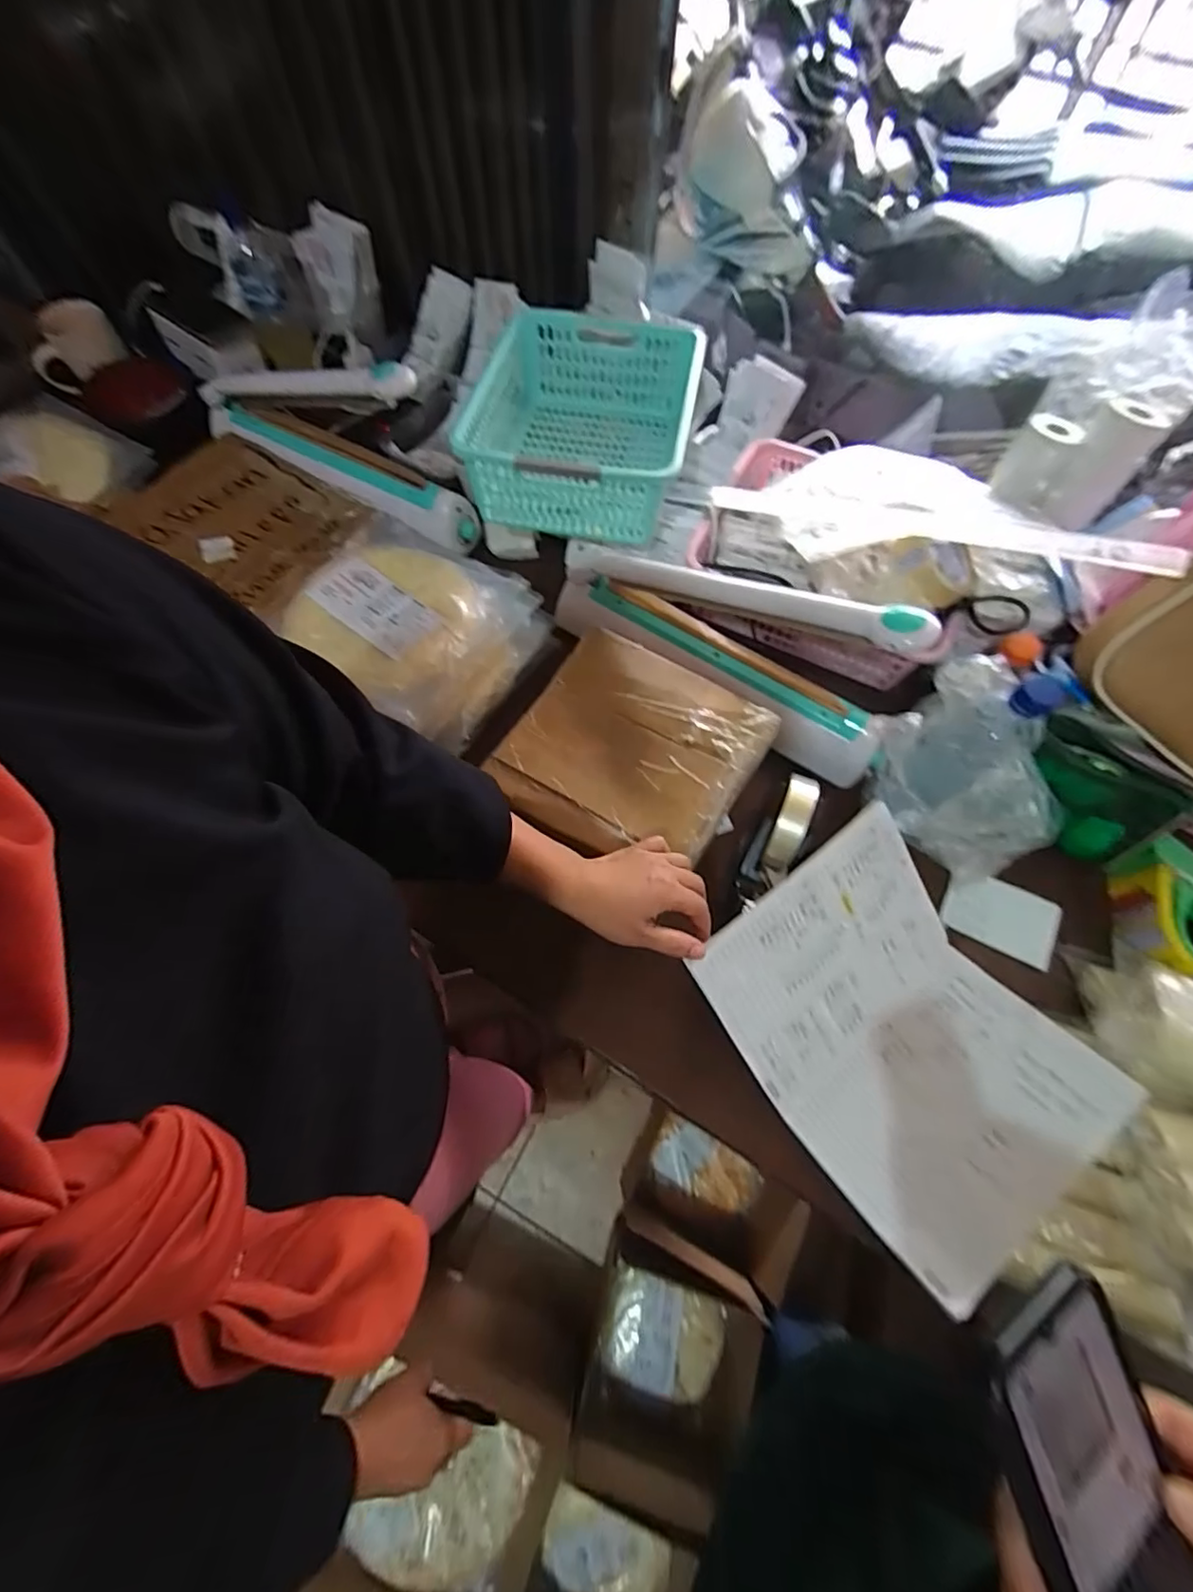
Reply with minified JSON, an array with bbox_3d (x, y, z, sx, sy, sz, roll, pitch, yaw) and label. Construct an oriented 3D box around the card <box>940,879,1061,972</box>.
[{"bbox_3d":[0.418,0.123,0.597,0.109,0.009,0.072,25,72,11],"label":"card"}]

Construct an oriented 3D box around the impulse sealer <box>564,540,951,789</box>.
[{"bbox_3d":[0.128,-0.168,0.598,0.394,0.203,0.070,33,71,12],"label":"impulse sealer"}]

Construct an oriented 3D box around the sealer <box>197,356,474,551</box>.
[{"bbox_3d":[-0.345,-0.455,0.705,0.400,0.185,0.068,27,70,10],"label":"sealer"}]

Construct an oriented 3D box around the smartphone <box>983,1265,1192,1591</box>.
[{"bbox_3d":[0.212,0.291,0.242,0.080,0.012,0.140,-6,75,-19],"label":"smartphone"}]

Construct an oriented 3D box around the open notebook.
[{"bbox_3d":[0.268,0.208,0.509,0.242,0.095,0.314,-35,72,-14],"label":"open notebook"}]

